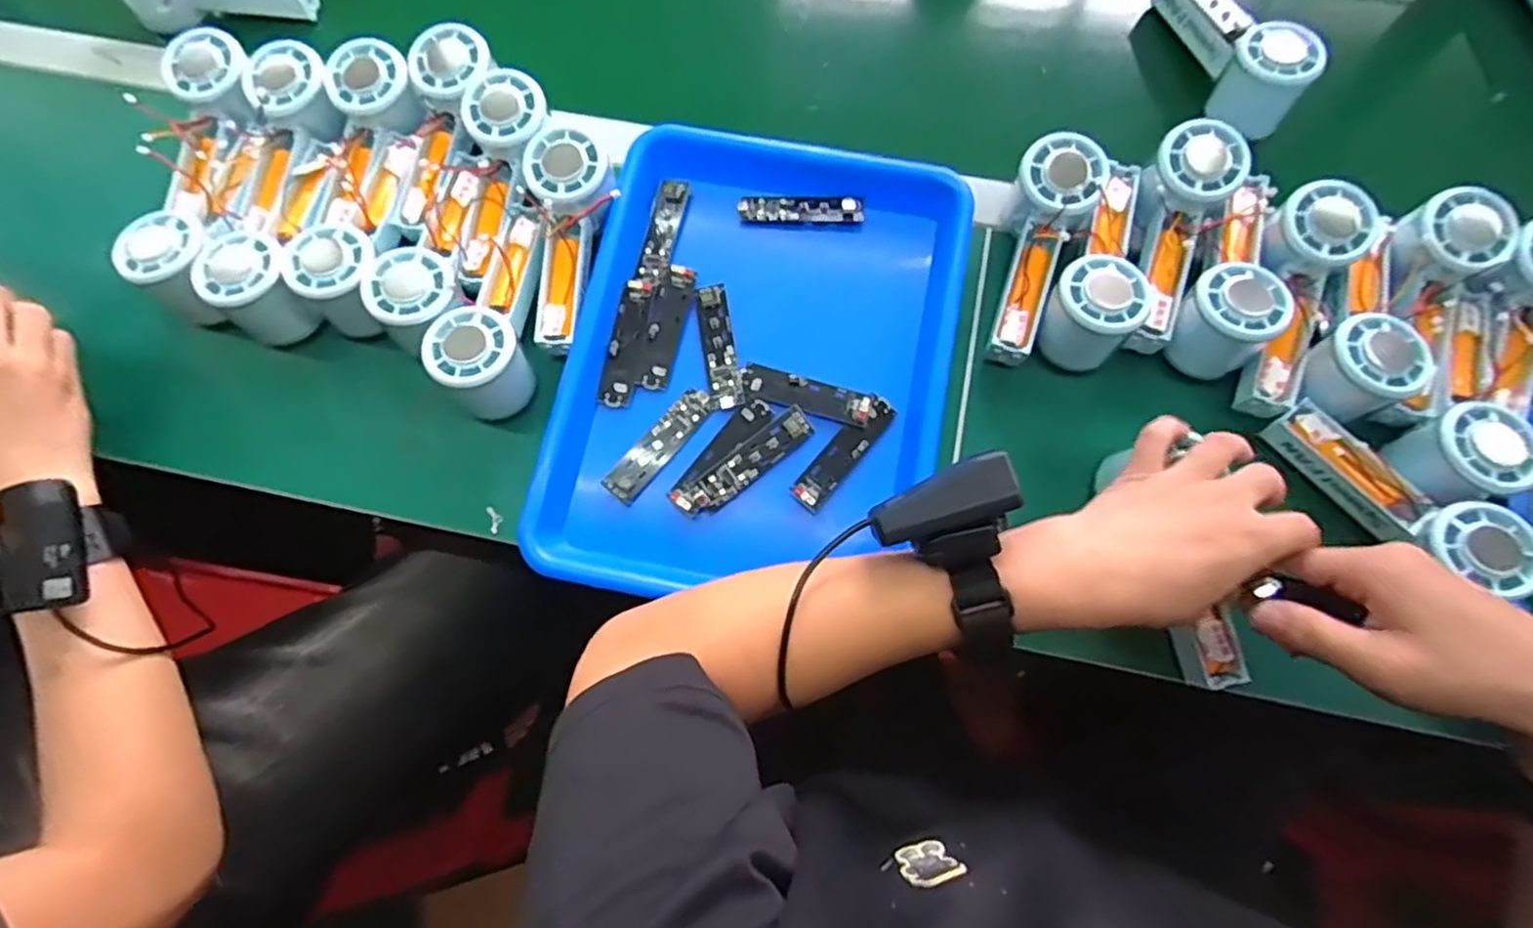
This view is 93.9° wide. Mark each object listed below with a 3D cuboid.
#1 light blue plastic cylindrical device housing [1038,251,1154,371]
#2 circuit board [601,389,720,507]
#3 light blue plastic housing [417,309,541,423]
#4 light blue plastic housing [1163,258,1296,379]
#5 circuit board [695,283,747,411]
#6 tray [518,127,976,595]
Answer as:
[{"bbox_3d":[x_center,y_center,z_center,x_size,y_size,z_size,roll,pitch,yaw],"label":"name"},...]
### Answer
[{"bbox_3d":[0.218,-0.101,0.483,0.056,0.069,0.057,0,75,1],"label":"light blue plastic cylindrical device housing"},{"bbox_3d":[-0.072,-0.014,0.490,0.025,0.004,0.093,39,79,10],"label":"circuit board"},{"bbox_3d":[-0.191,-0.069,0.482,0.056,0.062,0.055,0,75,1],"label":"light blue plastic housing"},{"bbox_3d":[0.302,-0.093,0.481,0.056,0.071,0.056,0,75,1],"label":"light blue plastic housing"},{"bbox_3d":[-0.032,-0.083,0.502,0.022,0.011,0.088,-11,75,-2],"label":"circuit board"},{"bbox_3d":[-0.003,-0.075,0.501,0.264,0.035,0.332,10,75,3],"label":"tray"}]

